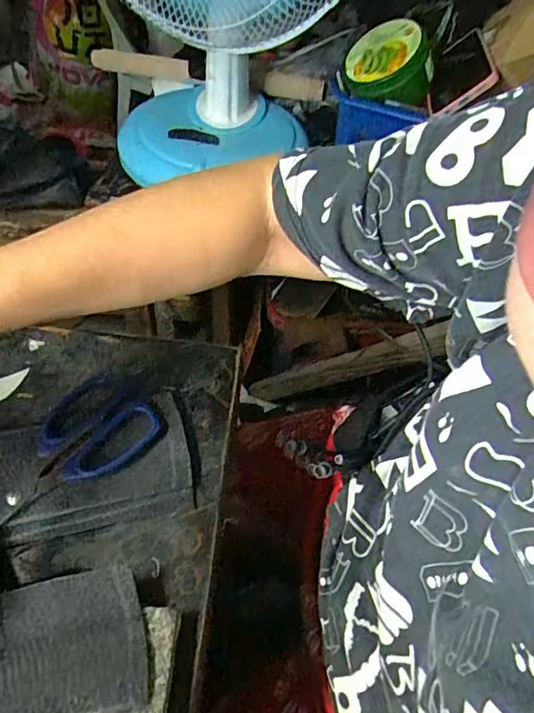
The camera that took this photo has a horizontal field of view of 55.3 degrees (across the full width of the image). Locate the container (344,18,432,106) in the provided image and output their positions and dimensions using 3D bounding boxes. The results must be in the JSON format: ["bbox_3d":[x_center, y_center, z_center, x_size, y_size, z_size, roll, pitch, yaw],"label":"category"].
[{"bbox_3d":[0.152,-0.360,0.638,0.100,0.063,0.095,-11,66,25],"label":"container"}]

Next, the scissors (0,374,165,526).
[{"bbox_3d":[-0.168,0.078,0.369,0.184,0.009,0.084,-36,62,-29],"label":"scissors"}]

